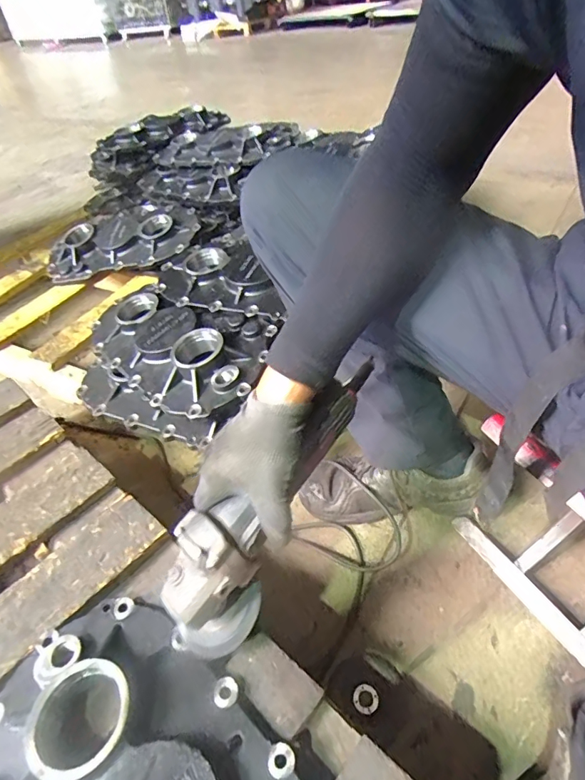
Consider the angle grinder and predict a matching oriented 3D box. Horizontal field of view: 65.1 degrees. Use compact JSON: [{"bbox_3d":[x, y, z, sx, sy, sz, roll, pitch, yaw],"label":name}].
[{"bbox_3d":[-0.015,0.096,0.447,0.081,0.083,0.320,29,76,33],"label":"angle grinder"}]

